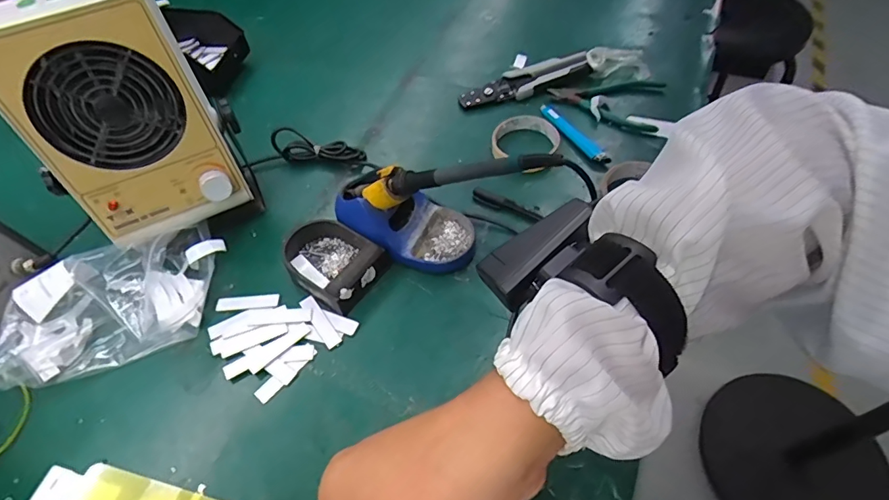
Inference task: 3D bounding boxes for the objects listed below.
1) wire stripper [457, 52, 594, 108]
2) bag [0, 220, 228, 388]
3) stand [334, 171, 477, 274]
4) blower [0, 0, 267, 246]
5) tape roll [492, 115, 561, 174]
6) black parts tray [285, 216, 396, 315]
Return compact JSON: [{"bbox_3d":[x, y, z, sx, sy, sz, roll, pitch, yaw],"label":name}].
[{"bbox_3d":[0.112,-0.234,0.680,0.192,0.032,0.050,-12,57,-6],"label":"wire stripper"},{"bbox_3d":[-0.332,0.046,0.482,0.212,0.061,0.119,-20,58,-11],"label":"bag"},{"bbox_3d":[-0.039,-0.036,0.517,0.149,0.068,0.087,28,62,20],"label":"stand"},{"bbox_3d":[-0.296,-0.118,0.474,0.157,0.249,0.095,-23,43,-13],"label":"blower"},{"bbox_3d":[0.100,-0.134,0.615,0.078,0.031,0.076,-1,56,2],"label":"tape roll"},{"bbox_3d":[-0.121,0.009,0.510,0.110,0.034,0.079,29,62,20],"label":"black parts tray"}]

